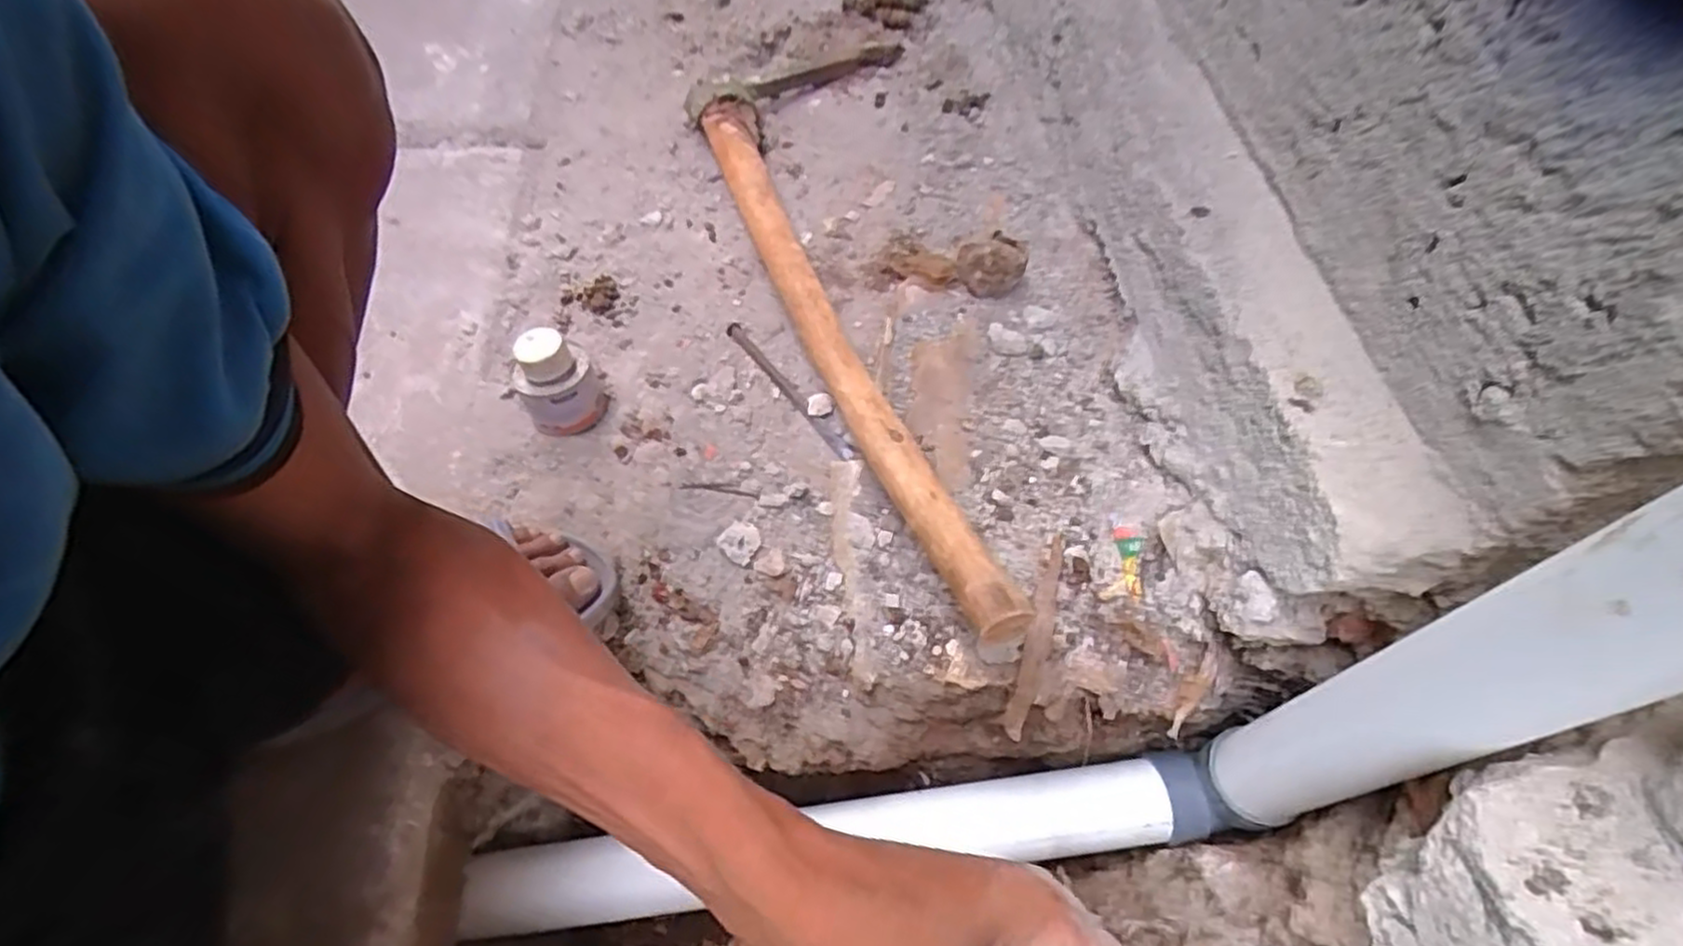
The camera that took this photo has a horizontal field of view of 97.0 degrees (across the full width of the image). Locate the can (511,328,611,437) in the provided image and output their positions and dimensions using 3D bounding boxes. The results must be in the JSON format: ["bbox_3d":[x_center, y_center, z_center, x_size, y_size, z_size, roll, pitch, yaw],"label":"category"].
[{"bbox_3d":[-0.238,-0.076,0.626,0.065,0.079,0.062,-25,63,-18],"label":"can"}]

